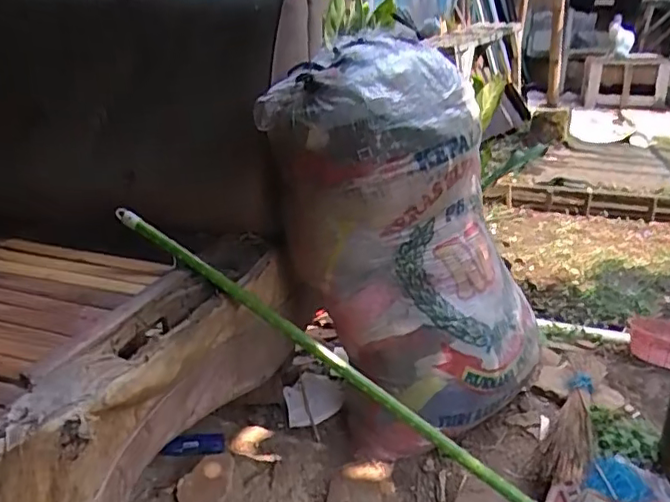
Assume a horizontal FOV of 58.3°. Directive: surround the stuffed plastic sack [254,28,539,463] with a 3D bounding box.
[{"bbox_3d":[0.115,-0.010,1.012,0.377,0.667,0.250,-15,19,6],"label":"stuffed plastic sack"}]

